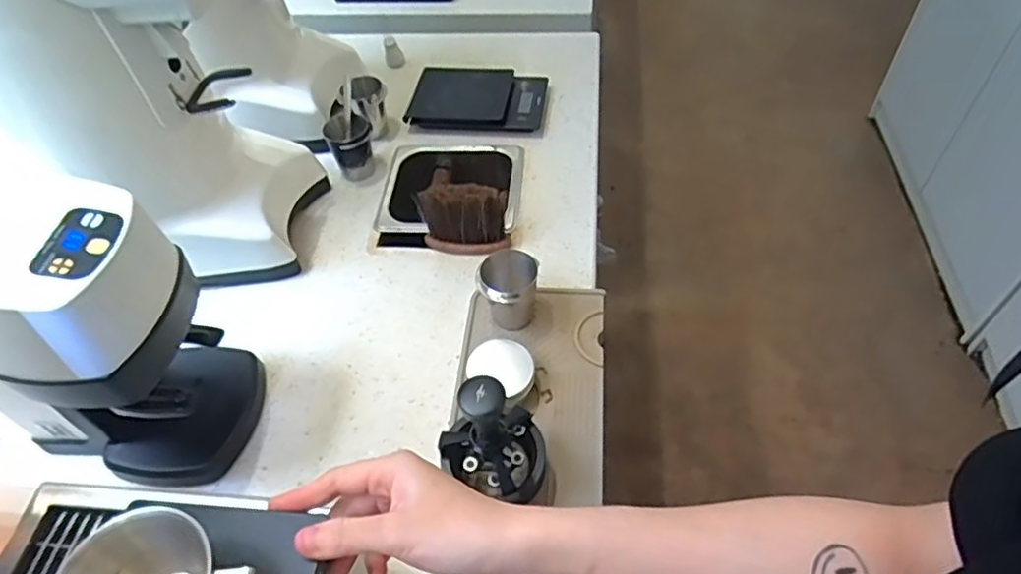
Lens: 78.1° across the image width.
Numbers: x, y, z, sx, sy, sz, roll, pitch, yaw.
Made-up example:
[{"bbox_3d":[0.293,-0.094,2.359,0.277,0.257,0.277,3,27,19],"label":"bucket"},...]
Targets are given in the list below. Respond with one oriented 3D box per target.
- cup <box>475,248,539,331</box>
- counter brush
[{"bbox_3d":[-0.001,0.006,0.635,0.057,0.079,0.049,-3,51,2],"label":"cup"},{"bbox_3d":[-0.052,-0.079,0.708,0.096,0.087,0.042,16,54,16],"label":"counter brush"}]

